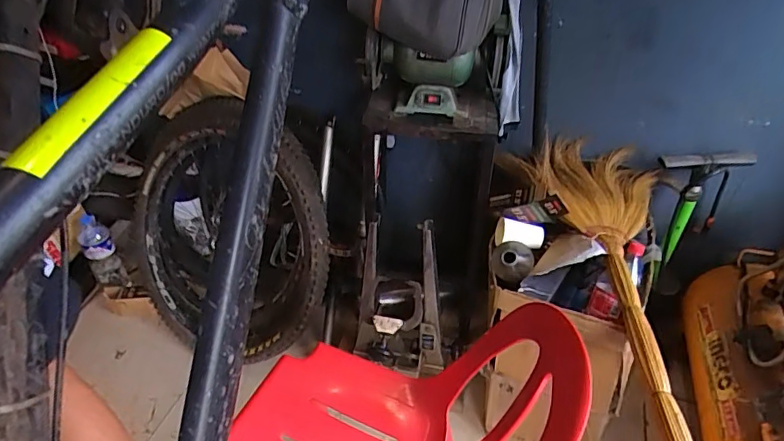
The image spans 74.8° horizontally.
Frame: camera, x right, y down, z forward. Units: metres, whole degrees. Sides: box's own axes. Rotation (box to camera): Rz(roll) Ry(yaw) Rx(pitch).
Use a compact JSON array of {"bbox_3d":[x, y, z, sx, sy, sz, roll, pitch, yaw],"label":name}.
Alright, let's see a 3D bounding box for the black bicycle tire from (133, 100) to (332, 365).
[{"bbox_3d":[-0.488,0.047,1.436,0.730,0.713,0.103,55,25,11],"label":"black bicycle tire"}]

